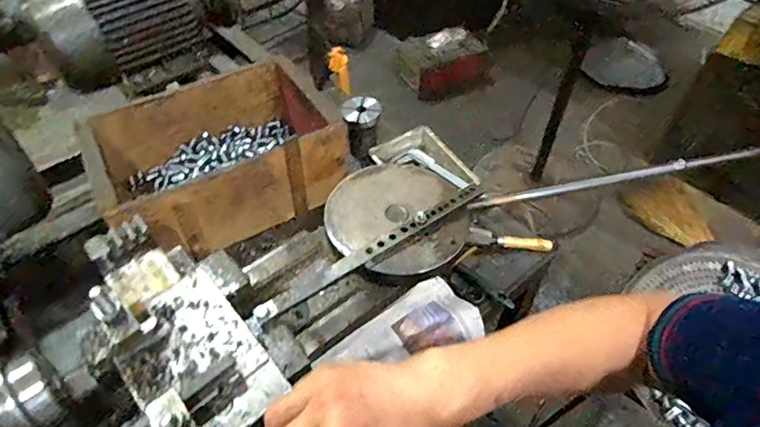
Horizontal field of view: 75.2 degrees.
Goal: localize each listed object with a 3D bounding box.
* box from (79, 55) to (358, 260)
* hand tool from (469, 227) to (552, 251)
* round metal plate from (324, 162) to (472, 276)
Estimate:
[{"bbox_3d":[-0.265,-0.098,0.805,0.351,0.136,0.263,-27,54,-22],"label":"box"},{"bbox_3d":[0.208,0.042,0.787,0.127,0.014,0.028,14,50,12],"label":"hand tool"},{"bbox_3d":[0.021,0.000,0.654,0.180,0.018,0.179,0,48,0],"label":"round metal plate"}]

